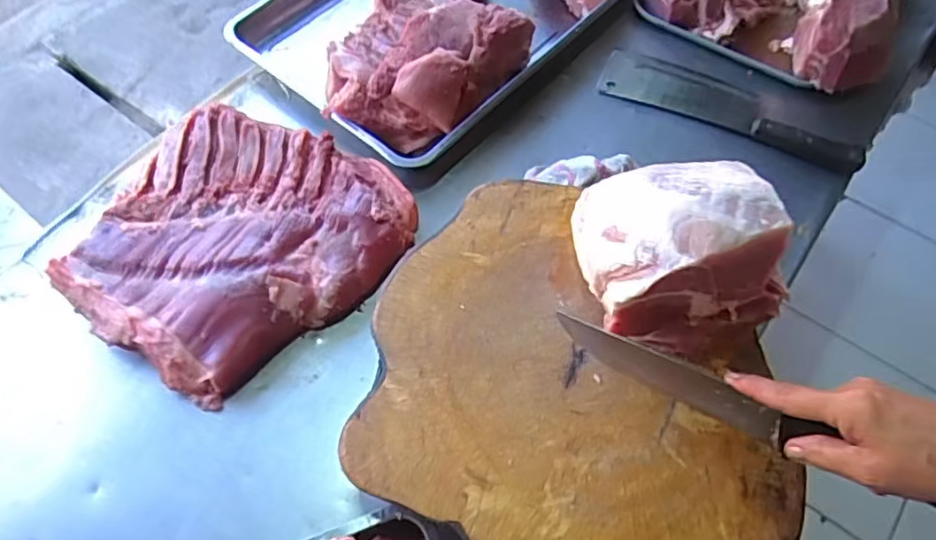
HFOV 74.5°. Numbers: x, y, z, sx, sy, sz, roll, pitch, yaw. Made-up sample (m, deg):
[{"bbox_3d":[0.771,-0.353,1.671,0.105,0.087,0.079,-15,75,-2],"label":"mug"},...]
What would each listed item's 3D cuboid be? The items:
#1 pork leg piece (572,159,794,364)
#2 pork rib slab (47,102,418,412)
[{"bbox_3d":[0.189,-0.027,0.556,0.157,0.140,0.163,-12,61,-9],"label":"pork leg piece"},{"bbox_3d":[-0.265,-0.037,0.719,0.314,0.051,0.331,30,63,14],"label":"pork rib slab"}]

